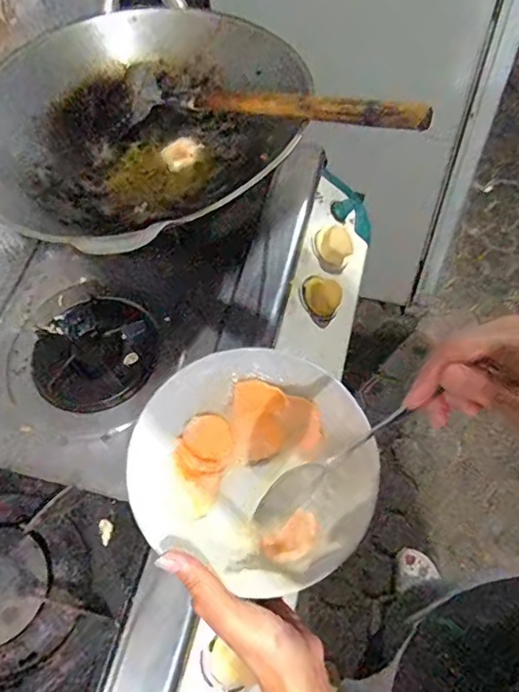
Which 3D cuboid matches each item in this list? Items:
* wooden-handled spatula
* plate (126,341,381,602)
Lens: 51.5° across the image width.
[{"bbox_3d":[-0.017,-0.270,0.589,0.405,0.031,0.096,20,64,29],"label":"wooden-handled spatula"},{"bbox_3d":[-0.002,0.079,0.375,0.161,0.046,0.152,-2,61,3],"label":"plate"}]

